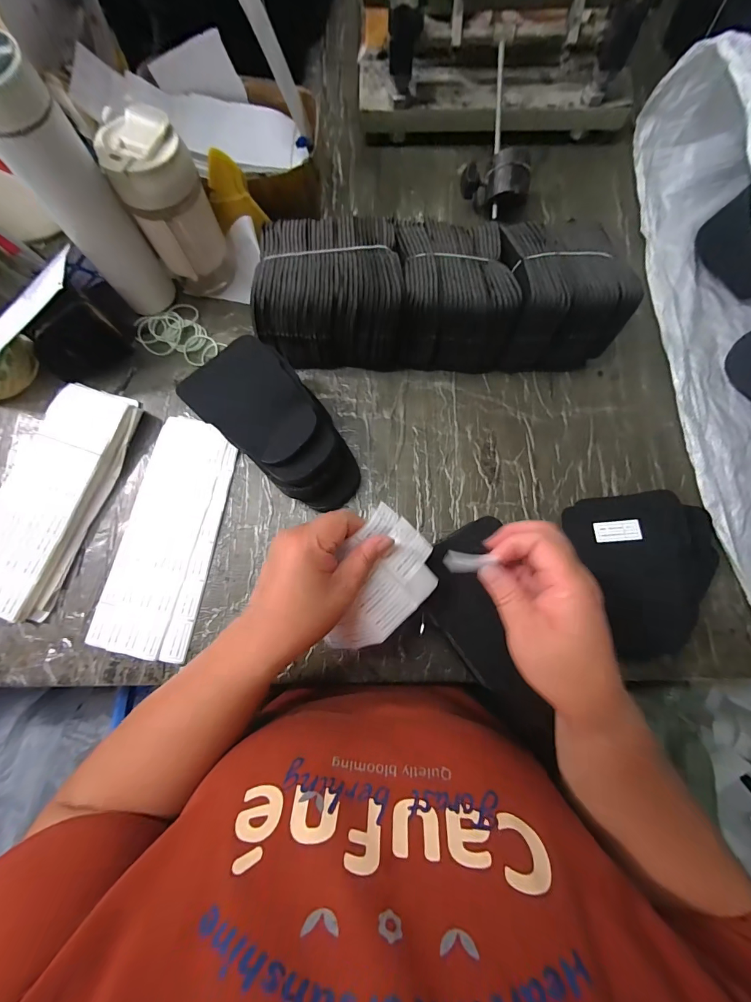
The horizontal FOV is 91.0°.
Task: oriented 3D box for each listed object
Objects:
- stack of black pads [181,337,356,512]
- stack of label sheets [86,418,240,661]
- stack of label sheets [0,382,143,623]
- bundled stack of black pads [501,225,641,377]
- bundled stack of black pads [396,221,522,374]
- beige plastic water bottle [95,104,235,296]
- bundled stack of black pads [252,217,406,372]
[{"bbox_3d":[-0.101,-0.078,0.407,0.193,0.079,0.096,41,81,8],"label":"stack of black pads"},{"bbox_3d":[-0.233,0.034,0.417,0.103,0.017,0.263,9,79,2],"label":"stack of label sheets"},{"bbox_3d":[-0.373,-0.010,0.413,0.120,0.019,0.258,17,79,3],"label":"stack of label sheets"},{"bbox_3d":[0.201,-0.239,0.422,0.118,0.105,0.147,-9,79,-2],"label":"bundled stack of black pads"},{"bbox_3d":[0.088,-0.239,0.426,0.126,0.097,0.139,0,78,0],"label":"bundled stack of black pads"},{"bbox_3d":[-0.222,-0.319,0.416,0.080,0.160,0.075,0,78,0],"label":"beige plastic water bottle"},{"bbox_3d":[-0.049,-0.242,0.427,0.151,0.106,0.134,1,78,0],"label":"bundled stack of black pads"}]

